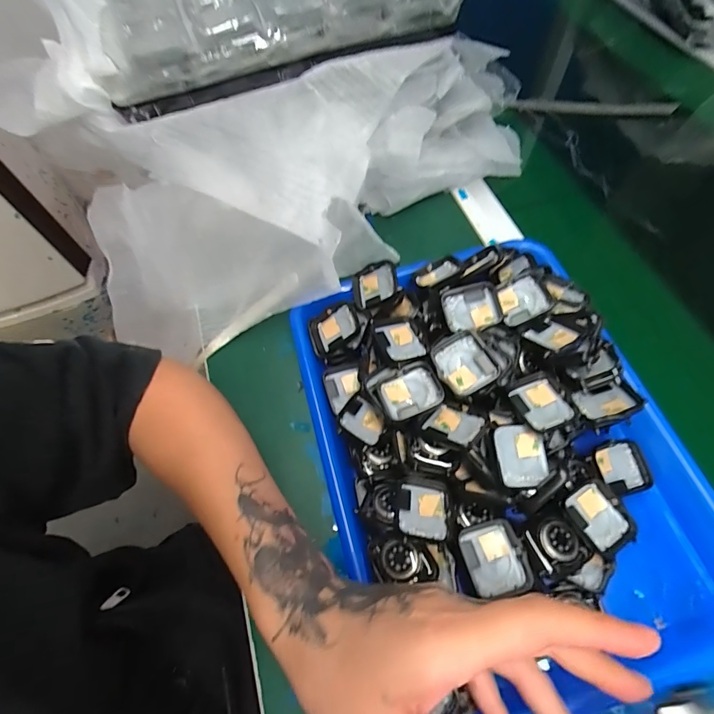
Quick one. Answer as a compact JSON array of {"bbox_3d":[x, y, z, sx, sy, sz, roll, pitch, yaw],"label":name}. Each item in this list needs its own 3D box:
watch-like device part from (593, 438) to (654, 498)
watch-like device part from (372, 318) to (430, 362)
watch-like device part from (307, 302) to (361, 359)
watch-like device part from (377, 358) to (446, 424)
[{"bbox_3d":[0.193,0.082,0.296,0.039,0.012,0.038,-14,69,-4],"label":"watch-like device part"},{"bbox_3d":[0.034,-0.014,0.313,0.034,0.005,0.037,-17,62,-14],"label":"watch-like device part"},{"bbox_3d":[-0.018,-0.023,0.347,0.046,0.012,0.039,-29,70,19],"label":"watch-like device part"},{"bbox_3d":[0.038,0.025,0.289,0.043,0.010,0.035,-22,62,-8],"label":"watch-like device part"}]

